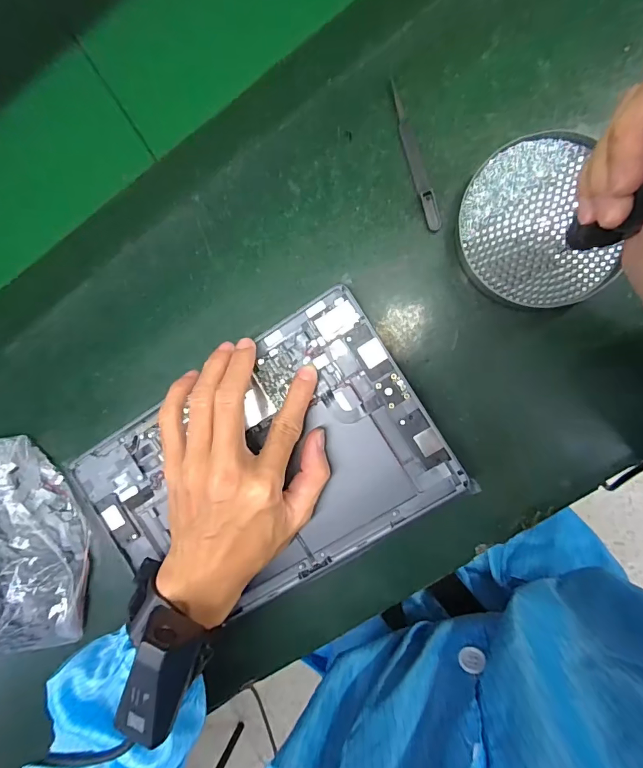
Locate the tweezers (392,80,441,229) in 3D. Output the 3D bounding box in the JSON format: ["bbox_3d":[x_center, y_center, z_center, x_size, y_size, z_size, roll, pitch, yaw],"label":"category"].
[{"bbox_3d":[0.068,-0.165,0.307,0.010,0.004,0.109,-16,88,9],"label":"tweezers"}]

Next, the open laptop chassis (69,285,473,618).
[{"bbox_3d":[-0.043,0.067,0.313,0.254,0.018,0.166,-32,86,8],"label":"open laptop chassis"}]

